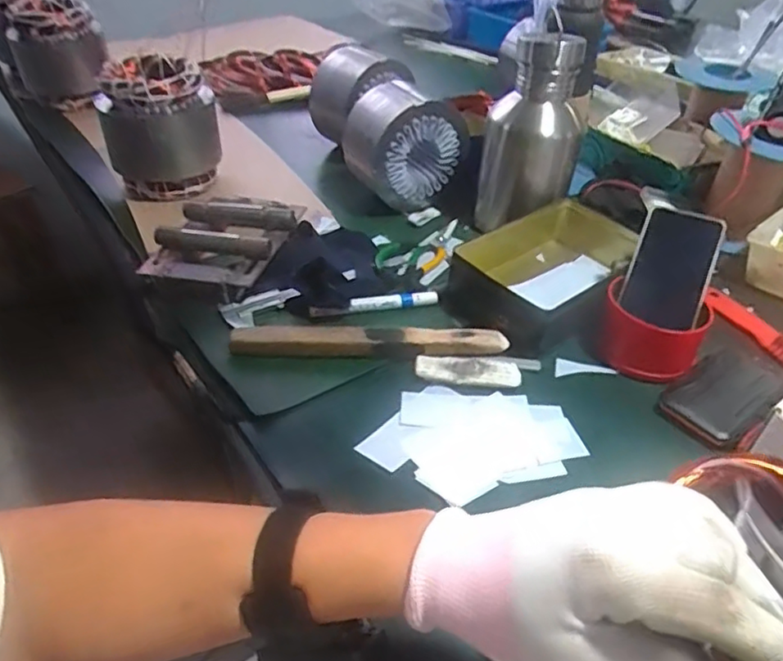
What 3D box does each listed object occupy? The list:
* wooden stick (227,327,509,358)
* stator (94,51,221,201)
[{"bbox_3d":[-0.022,0.013,0.620,0.272,0.022,0.026,0,38,-1],"label":"wooden stick"},{"bbox_3d":[-0.319,-0.284,0.857,0.145,0.156,0.114,-8,39,-12],"label":"stator"}]

